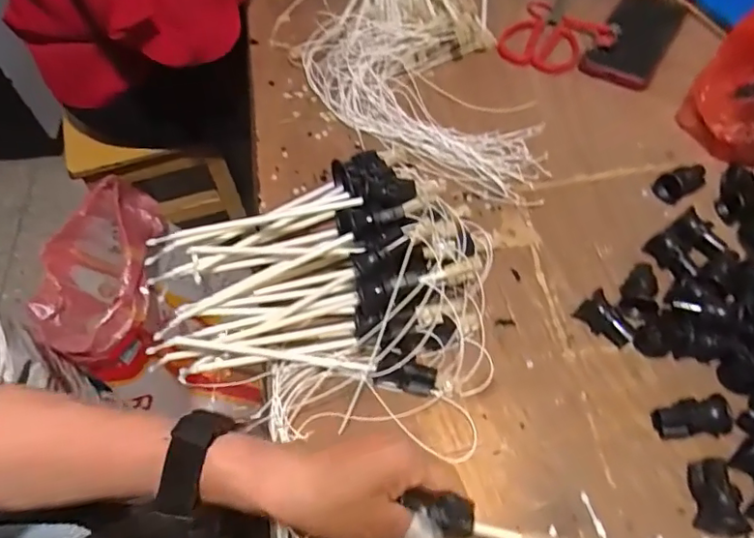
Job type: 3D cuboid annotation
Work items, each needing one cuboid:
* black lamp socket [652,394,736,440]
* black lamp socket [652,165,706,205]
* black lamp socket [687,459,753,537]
[{"bbox_3d":[0.233,0.110,0.402,0.052,0.023,0.024,-6,57,-2],"label":"black lamp socket"},{"bbox_3d":[0.293,-0.084,0.522,0.052,0.027,0.023,-25,60,-14],"label":"black lamp socket"},{"bbox_3d":[0.230,0.152,0.365,0.029,0.034,0.046,-7,57,-3],"label":"black lamp socket"}]

